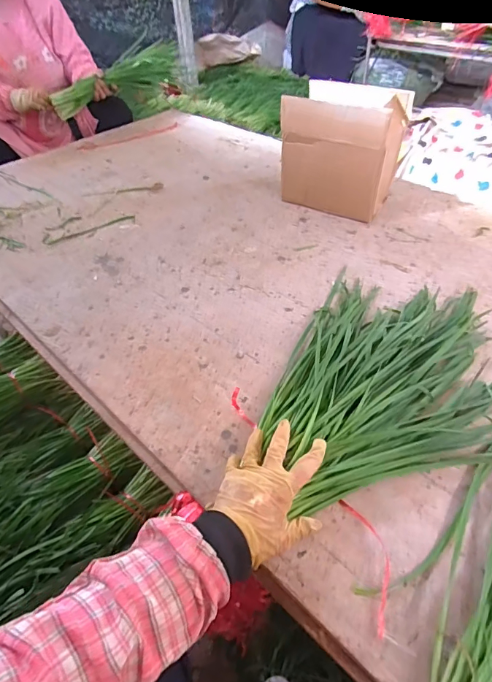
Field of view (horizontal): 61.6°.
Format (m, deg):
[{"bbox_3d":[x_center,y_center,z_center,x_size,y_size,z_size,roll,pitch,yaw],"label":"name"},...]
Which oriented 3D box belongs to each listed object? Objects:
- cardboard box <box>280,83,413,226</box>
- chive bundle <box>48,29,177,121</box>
[{"bbox_3d":[0.210,-0.417,0.910,0.225,0.216,0.159,23,52,25],"label":"cardboard box"},{"bbox_3d":[-0.432,-0.872,1.369,0.431,0.145,0.073,-23,47,1],"label":"chive bundle"}]

